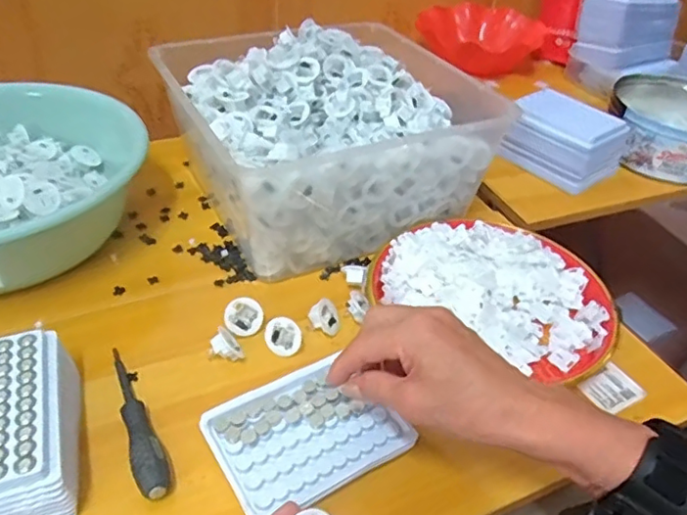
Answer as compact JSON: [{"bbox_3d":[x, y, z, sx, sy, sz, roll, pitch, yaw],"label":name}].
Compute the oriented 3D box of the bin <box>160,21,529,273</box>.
[{"bbox_3d":[-0.017,-0.127,0.643,0.289,0.148,0.247,-16,44,-23],"label":"bin"}]

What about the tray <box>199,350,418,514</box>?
[{"bbox_3d":[-0.027,0.124,0.423,0.125,0.015,0.093,-20,45,-26],"label":"tray"}]

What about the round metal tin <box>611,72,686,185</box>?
[{"bbox_3d":[0.458,-0.179,0.803,0.175,0.074,0.184,2,40,-2],"label":"round metal tin"}]

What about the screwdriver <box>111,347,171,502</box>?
[{"bbox_3d":[-0.152,0.115,0.436,0.023,0.020,0.141,-13,43,-20],"label":"screwdriver"}]

